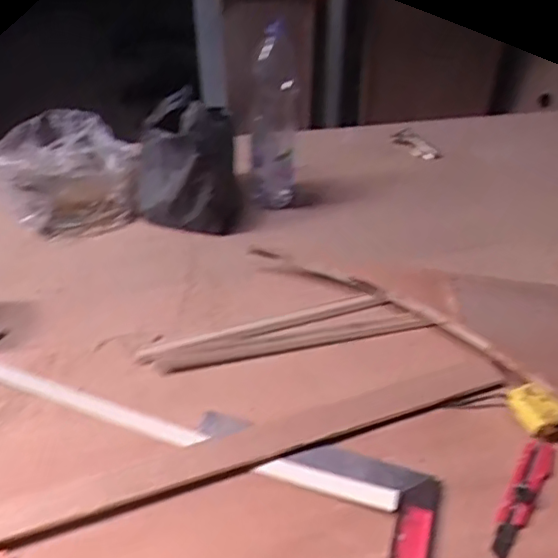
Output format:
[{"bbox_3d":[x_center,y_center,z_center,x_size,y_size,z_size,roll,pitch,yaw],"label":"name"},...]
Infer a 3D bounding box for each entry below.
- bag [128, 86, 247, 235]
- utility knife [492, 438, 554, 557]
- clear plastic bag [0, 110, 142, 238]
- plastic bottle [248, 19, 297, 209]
[{"bbox_3d":[-0.165,-0.195,0.992,0.184,0.183,0.179,-7,40,-10],"label":"bag"},{"bbox_3d":[0.280,0.249,0.666,0.035,0.020,0.161,29,50,26],"label":"utility knife"},{"bbox_3d":[-0.382,-0.196,1.049,0.230,0.124,0.251,-30,49,-32],"label":"clear plastic bag"},{"bbox_3d":[-0.011,-0.282,1.022,0.084,0.324,0.106,-1,40,-3],"label":"plastic bottle"}]

